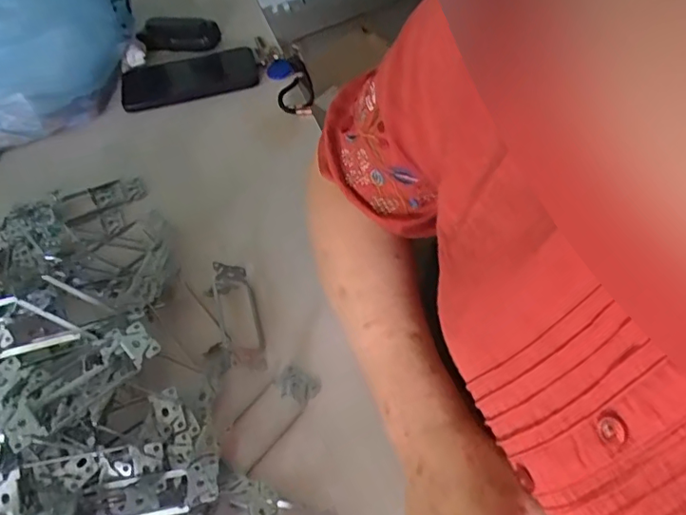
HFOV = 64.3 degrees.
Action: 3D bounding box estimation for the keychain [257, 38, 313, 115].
[{"bbox_3d":[-0.070,-0.231,0.681,0.050,0.026,0.166,-16,53,-7],"label":"keychain"}]

